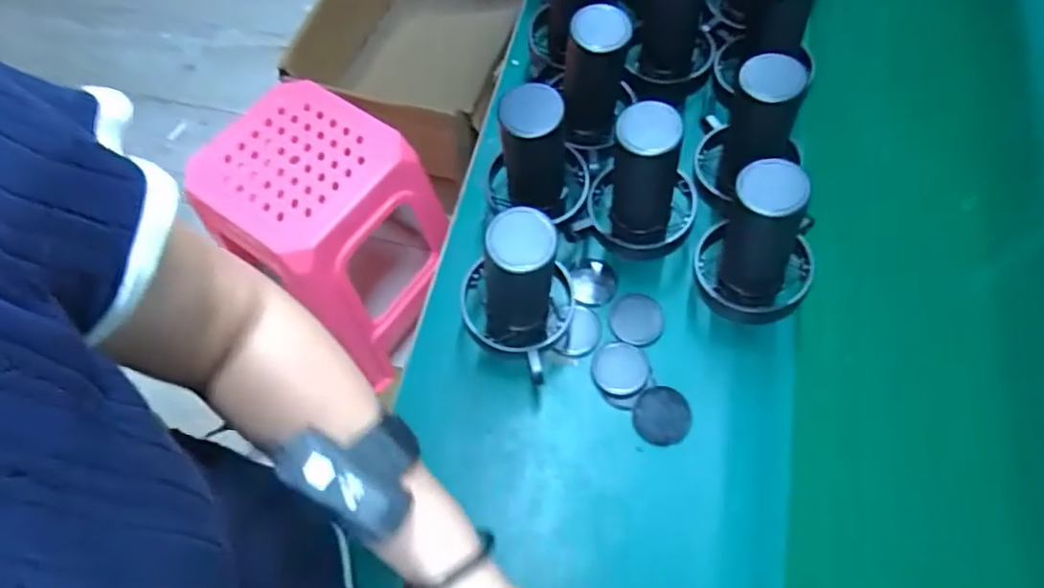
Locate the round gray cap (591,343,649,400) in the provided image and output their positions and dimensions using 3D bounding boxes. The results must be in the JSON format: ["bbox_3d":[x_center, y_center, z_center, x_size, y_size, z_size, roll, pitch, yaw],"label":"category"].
[{"bbox_3d":[0.089,0.069,0.574,0.049,0.010,0.051,-1,64,2],"label":"round gray cap"}]

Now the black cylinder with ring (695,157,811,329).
[{"bbox_3d":[0.200,-0.044,0.509,0.090,0.136,0.090,35,70,18],"label":"black cylinder with ring"}]

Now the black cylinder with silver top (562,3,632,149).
[{"bbox_3d":[0.066,-0.195,0.588,0.054,0.131,0.058,3,64,4],"label":"black cylinder with silver top"}]

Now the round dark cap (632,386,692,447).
[{"bbox_3d":[0.123,0.107,0.553,0.049,0.004,0.050,2,78,8],"label":"round dark cap"}]

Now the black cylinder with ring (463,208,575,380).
[{"bbox_3d":[-0.004,-0.005,0.518,0.088,0.168,0.095,-1,64,2],"label":"black cylinder with ring"}]

